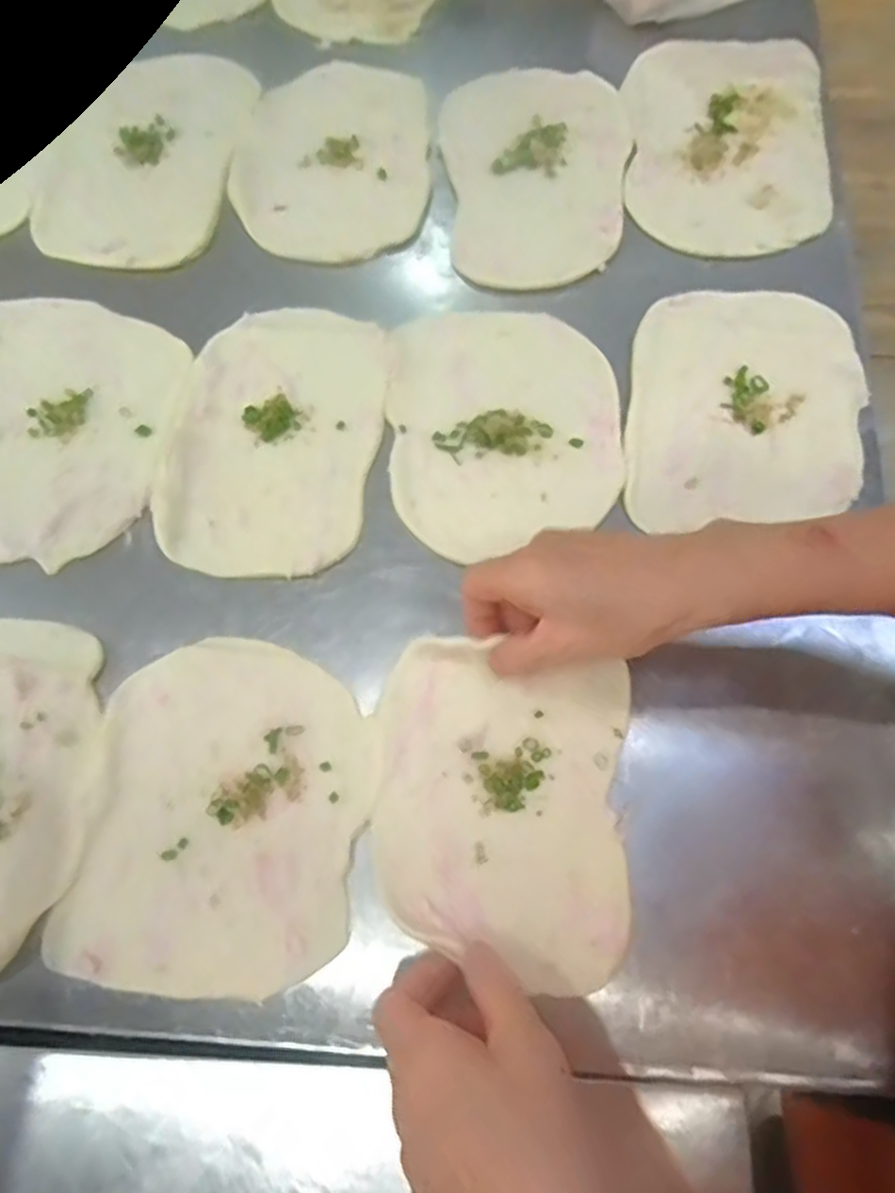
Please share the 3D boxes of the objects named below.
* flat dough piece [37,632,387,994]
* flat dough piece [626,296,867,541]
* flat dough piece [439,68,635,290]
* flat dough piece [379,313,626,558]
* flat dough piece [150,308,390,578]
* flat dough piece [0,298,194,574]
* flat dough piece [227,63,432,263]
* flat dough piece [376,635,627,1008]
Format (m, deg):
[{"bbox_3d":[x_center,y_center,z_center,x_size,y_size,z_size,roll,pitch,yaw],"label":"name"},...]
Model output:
[{"bbox_3d":[-0.109,0.104,0.362,0.138,0.005,0.163,6,71,3],"label":"flat dough piece"},{"bbox_3d":[0.175,-0.109,0.429,0.131,0.011,0.156,8,76,6],"label":"flat dough piece"},{"bbox_3d":[0.059,-0.289,0.501,0.125,0.012,0.186,2,71,2],"label":"flat dough piece"},{"bbox_3d":[0.033,-0.103,0.433,0.133,0.010,0.164,-2,71,1],"label":"flat dough piece"},{"bbox_3d":[-0.103,-0.098,0.438,0.124,0.004,0.179,9,71,4],"label":"flat dough piece"},{"bbox_3d":[-0.238,-0.103,0.448,0.141,0.008,0.174,6,71,4],"label":"flat dough piece"},{"bbox_3d":[-0.082,-0.309,0.512,0.136,0.007,0.166,-1,71,1],"label":"flat dough piece"},{"bbox_3d":[0.024,0.100,0.355,0.120,0.007,0.152,4,71,3],"label":"flat dough piece"}]

